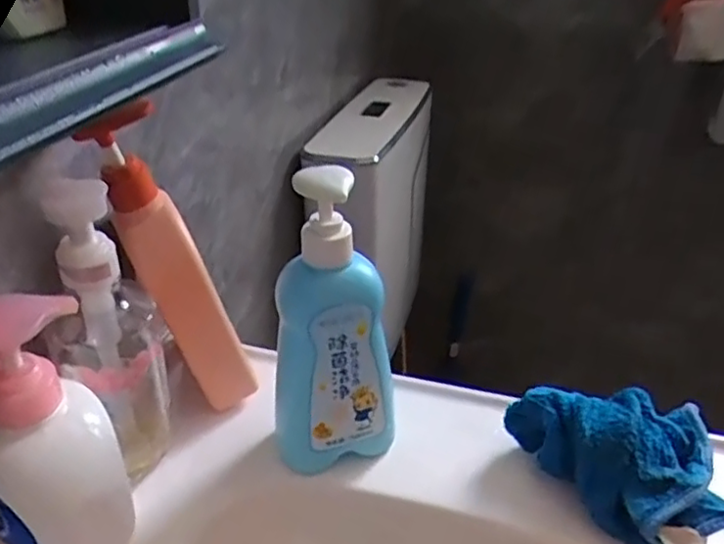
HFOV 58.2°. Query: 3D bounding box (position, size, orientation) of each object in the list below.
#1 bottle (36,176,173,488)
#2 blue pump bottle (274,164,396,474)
[{"bbox_3d":[-0.160,0.037,0.408,0.067,0.199,0.052,-23,38,-33],"label":"bottle"},{"bbox_3d":[-0.019,0.037,0.416,0.078,0.206,0.040,-3,31,-5],"label":"blue pump bottle"}]

